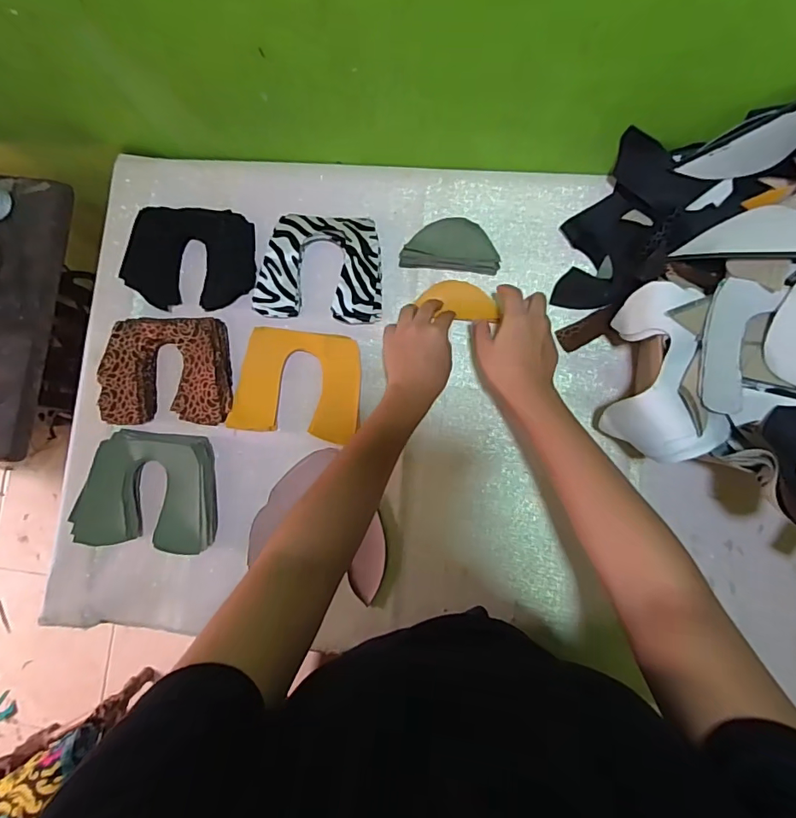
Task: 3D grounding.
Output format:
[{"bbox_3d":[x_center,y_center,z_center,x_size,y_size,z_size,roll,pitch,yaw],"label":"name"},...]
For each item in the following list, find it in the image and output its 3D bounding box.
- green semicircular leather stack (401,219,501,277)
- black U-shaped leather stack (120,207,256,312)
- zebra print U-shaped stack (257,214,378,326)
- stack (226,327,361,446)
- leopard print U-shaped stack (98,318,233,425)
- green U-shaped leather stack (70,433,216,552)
[{"bbox_3d":[0.064,-0.195,0.586,0.114,0.024,0.056,6,86,7],"label":"green semicircular leather stack"},{"bbox_3d":[-0.262,-0.190,0.615,0.151,0.031,0.121,4,85,7],"label":"black U-shaped leather stack"},{"bbox_3d":[-0.093,-0.172,0.599,0.150,0.032,0.126,5,86,7],"label":"zebra print U-shaped stack"},{"bbox_3d":[-0.117,-0.030,0.589,0.149,0.027,0.123,9,86,7],"label":"stack"},{"bbox_3d":[-0.282,-0.047,0.604,0.156,0.034,0.129,0,85,6],"label":"leopard print U-shaped stack"},{"bbox_3d":[-0.295,0.097,0.584,0.157,0.044,0.135,4,85,7],"label":"green U-shaped leather stack"}]

